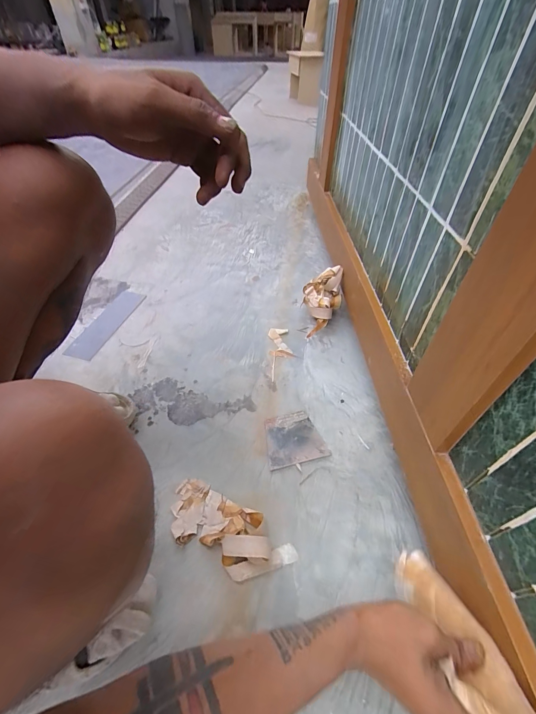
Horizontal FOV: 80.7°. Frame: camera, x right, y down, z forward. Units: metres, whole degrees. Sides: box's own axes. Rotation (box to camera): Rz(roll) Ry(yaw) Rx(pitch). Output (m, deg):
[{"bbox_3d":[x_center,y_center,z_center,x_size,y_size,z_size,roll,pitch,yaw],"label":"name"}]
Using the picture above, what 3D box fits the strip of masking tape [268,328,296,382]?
[{"bbox_3d":[0.032,-0.011,0.737,0.057,0.006,0.152,-4,54,-2],"label":"strip of masking tape"}]

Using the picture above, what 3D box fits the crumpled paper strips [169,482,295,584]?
[{"bbox_3d":[-0.062,0.253,0.464,0.199,0.049,0.085,21,51,18],"label":"crumpled paper strips"}]

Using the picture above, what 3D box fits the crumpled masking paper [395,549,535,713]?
[{"bbox_3d":[0.181,0.271,0.300,0.052,0.021,0.173,-9,15,-6],"label":"crumpled masking paper"}]

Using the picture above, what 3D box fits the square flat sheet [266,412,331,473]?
[{"bbox_3d":[0.047,0.150,0.586,0.105,0.004,0.100,-11,48,-9],"label":"square flat sheet"}]

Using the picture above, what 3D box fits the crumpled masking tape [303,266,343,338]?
[{"bbox_3d":[0.129,-0.130,0.768,0.091,0.112,0.169,8,48,7],"label":"crumpled masking tape"}]

